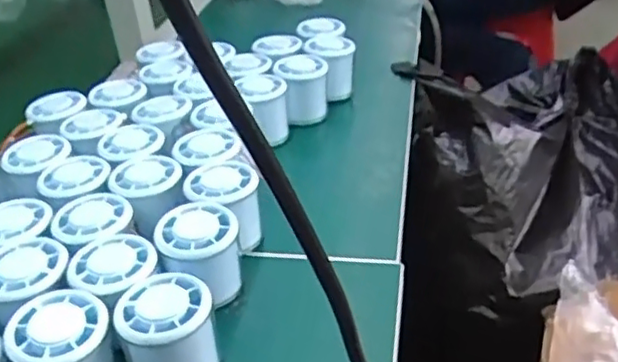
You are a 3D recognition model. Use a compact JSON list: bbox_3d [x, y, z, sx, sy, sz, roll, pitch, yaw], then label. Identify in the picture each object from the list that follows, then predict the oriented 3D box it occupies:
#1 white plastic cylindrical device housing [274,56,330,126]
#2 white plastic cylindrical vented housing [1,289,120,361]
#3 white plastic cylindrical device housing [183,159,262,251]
[{"bbox_3d":[-0.006,-0.091,0.667,0.055,0.065,0.061,-8,33,-5],"label":"white plastic cylindrical device housing"},{"bbox_3d":[-0.146,0.103,0.383,0.054,0.050,0.056,-3,33,2],"label":"white plastic cylindrical vented housing"},{"bbox_3d":[-0.066,0.020,0.503,0.054,0.053,0.062,-10,34,-9],"label":"white plastic cylindrical device housing"}]

